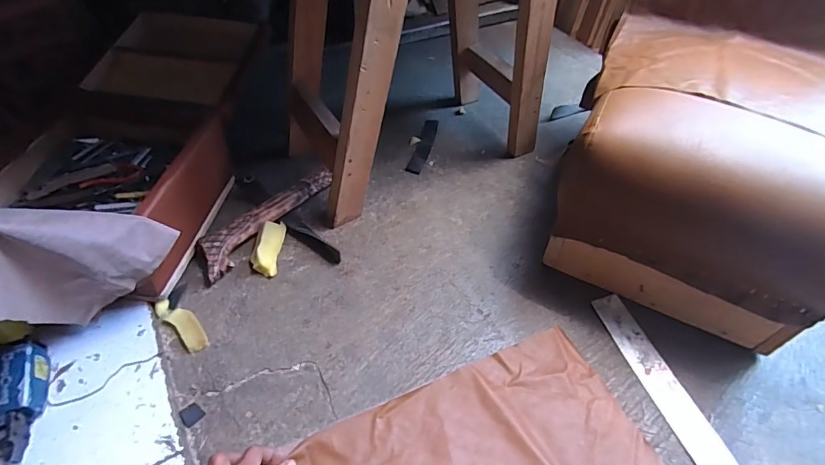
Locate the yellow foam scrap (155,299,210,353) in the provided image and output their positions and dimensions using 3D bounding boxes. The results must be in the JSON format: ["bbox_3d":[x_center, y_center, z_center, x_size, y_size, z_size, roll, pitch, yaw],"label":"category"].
[{"bbox_3d":[-0.332,0.131,0.635,0.107,0.014,0.032,34,57,23],"label":"yellow foam scrap"}]

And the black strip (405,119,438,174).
[{"bbox_3d":[0.024,-0.180,0.917,0.032,0.007,0.164,14,54,8],"label":"black strip"}]

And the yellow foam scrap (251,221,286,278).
[{"bbox_3d":[-0.235,0.023,0.716,0.042,0.030,0.099,2,50,-1],"label":"yellow foam scrap"}]

